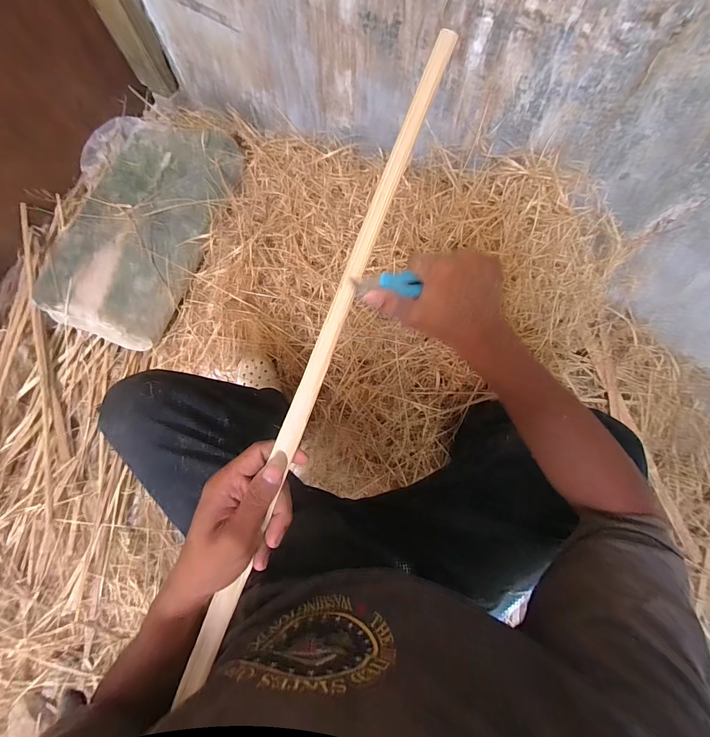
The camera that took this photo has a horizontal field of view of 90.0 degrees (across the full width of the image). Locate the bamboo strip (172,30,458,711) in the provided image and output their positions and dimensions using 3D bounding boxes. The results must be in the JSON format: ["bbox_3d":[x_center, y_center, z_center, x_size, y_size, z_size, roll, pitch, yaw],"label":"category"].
[{"bbox_3d":[-0.027,-0.014,0.298,0.019,0.006,0.583,21,87,5],"label":"bamboo strip"}]

